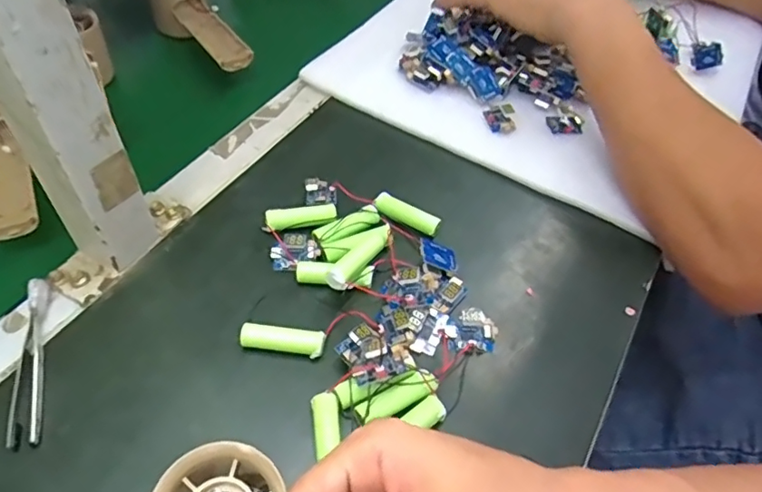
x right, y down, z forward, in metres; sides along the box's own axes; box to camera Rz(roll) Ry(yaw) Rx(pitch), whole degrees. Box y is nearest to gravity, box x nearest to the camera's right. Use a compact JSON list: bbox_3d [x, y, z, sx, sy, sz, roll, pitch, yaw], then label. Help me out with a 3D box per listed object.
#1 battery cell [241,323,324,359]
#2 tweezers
[{"bbox_3d":[-0.059,0.057,0.340,0.049,0.015,0.014,10,50,1],"label":"battery cell"},{"bbox_3d":[-0.201,0.063,0.322,0.016,0.010,0.105,-8,52,-14],"label":"tweezers"}]

